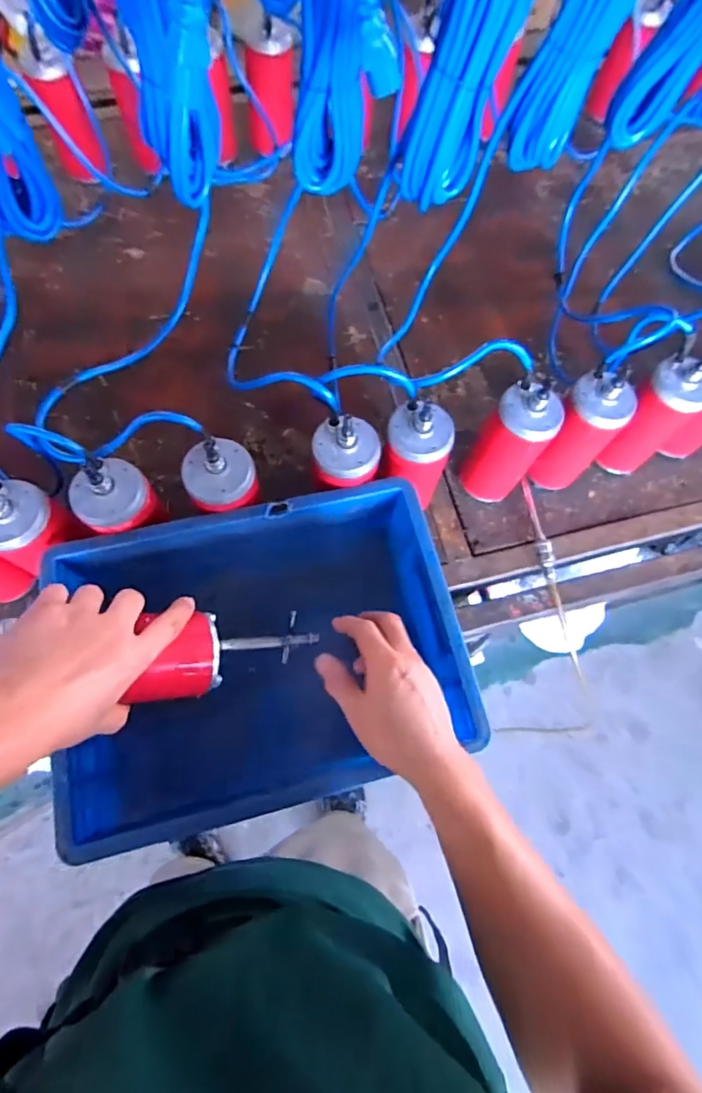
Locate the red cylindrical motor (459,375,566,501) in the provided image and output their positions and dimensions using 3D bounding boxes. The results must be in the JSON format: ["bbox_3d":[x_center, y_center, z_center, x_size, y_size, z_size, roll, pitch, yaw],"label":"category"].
[{"bbox_3d":[0.198,-0.125,0.664,0.082,0.190,0.076,1,70,-2],"label":"red cylindrical motor"}]

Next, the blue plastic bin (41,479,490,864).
[{"bbox_3d":[-0.092,0.111,0.564,0.392,0.114,0.287,-13,71,-7],"label":"blue plastic bin"}]

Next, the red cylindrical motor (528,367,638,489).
[{"bbox_3d":[0.293,-0.143,0.677,0.075,0.205,0.063,38,73,11],"label":"red cylindrical motor"}]

